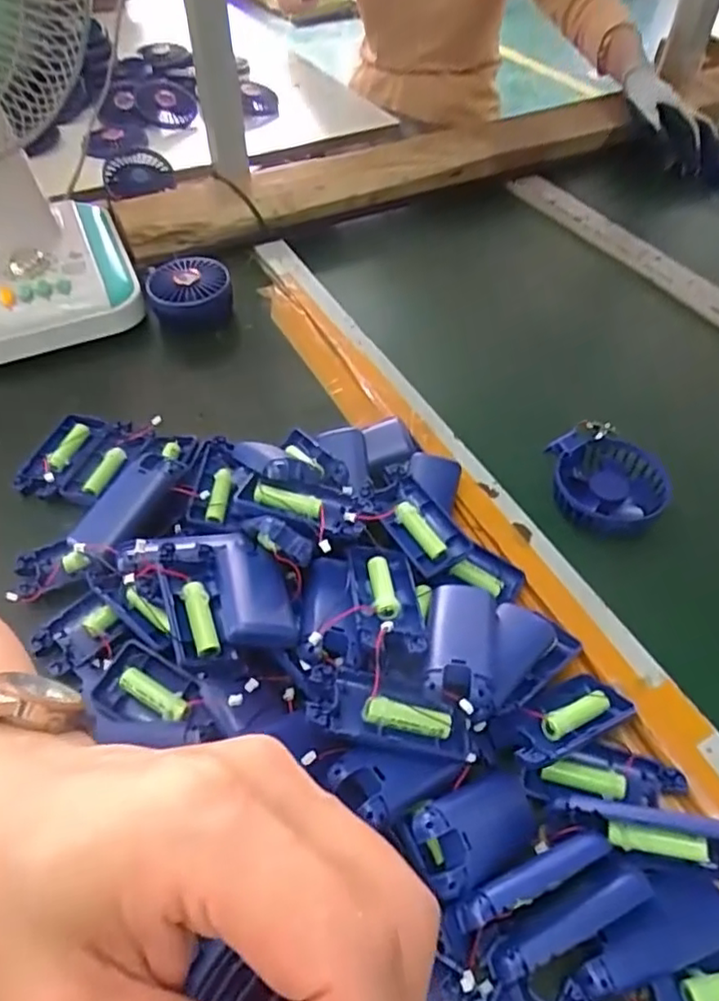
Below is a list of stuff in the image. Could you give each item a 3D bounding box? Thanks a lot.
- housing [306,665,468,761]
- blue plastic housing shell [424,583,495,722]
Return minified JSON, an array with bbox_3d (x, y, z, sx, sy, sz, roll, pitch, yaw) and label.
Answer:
[{"bbox_3d":[0.017,0.125,0.370,0.094,0.017,0.038,15,50,1],"label":"housing"},{"bbox_3d":[0.068,0.094,0.418,0.042,0.031,0.099,6,31,10],"label":"blue plastic housing shell"}]

